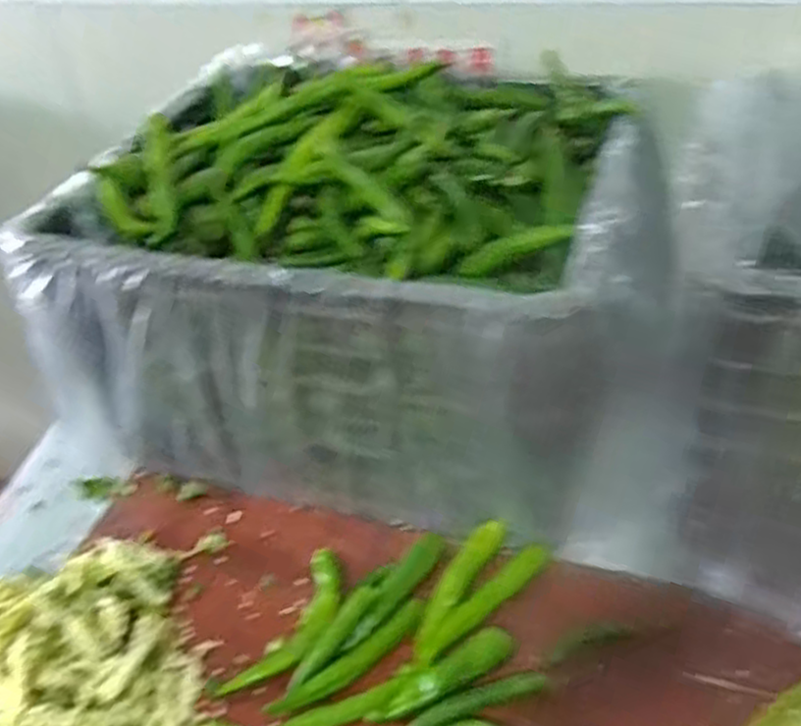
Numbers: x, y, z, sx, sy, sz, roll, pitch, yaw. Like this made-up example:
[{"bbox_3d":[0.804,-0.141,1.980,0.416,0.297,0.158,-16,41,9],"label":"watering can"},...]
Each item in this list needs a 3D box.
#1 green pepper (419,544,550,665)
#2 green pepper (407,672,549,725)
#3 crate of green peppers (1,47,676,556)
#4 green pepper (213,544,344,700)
[{"bbox_3d":[0.066,0.183,0.590,0.137,0.016,0.021,-33,46,-28],"label":"green pepper"},{"bbox_3d":[0.043,0.239,0.532,0.127,0.012,0.015,-18,41,-13],"label":"green pepper"},{"bbox_3d":[-0.019,-0.083,0.708,0.482,0.250,0.371,7,45,16],"label":"crate of green peppers"},{"bbox_3d":[-0.079,0.200,0.586,0.049,0.014,0.133,16,45,26],"label":"green pepper"}]

